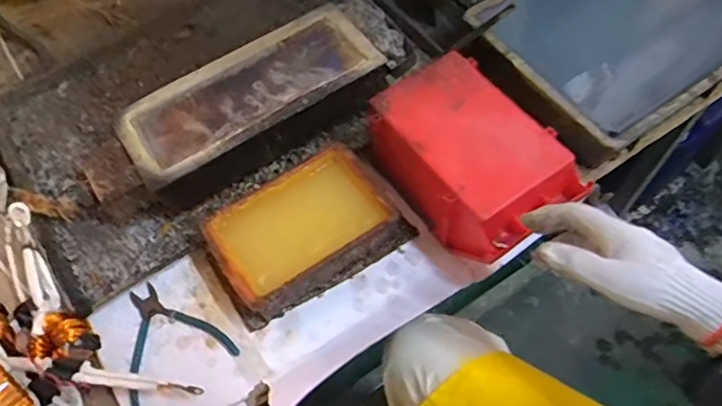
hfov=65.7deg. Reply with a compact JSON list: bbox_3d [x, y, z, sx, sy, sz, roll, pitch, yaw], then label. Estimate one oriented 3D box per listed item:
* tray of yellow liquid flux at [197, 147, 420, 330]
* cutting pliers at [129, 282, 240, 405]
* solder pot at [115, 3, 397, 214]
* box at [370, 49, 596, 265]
[{"bbox_3d":[-0.067,0.033,0.673,0.228,0.062,0.139,-33,64,-14],"label":"tray of yellow liquid flux"},{"bbox_3d":[-0.227,0.150,0.649,0.123,0.008,0.136,-29,63,-12],"label":"cutting pliers"},{"bbox_3d":[-0.138,-0.128,0.755,0.341,0.089,0.160,-32,64,-14],"label":"solder pot"},{"bbox_3d":[0.127,-0.049,0.674,0.148,0.108,0.229,-32,64,-14],"label":"box"}]

